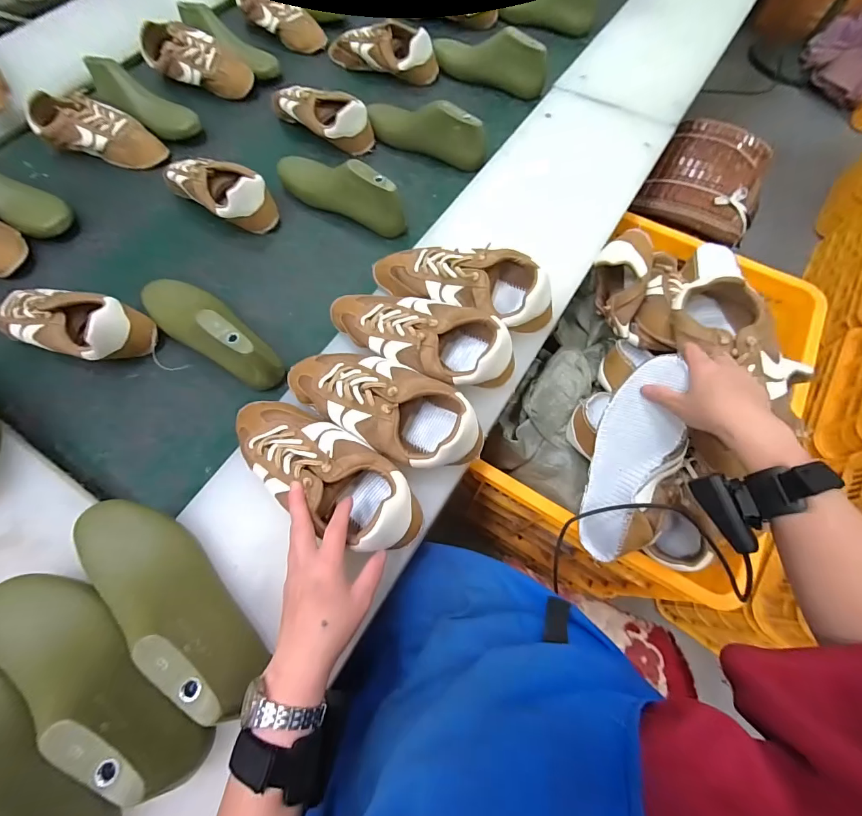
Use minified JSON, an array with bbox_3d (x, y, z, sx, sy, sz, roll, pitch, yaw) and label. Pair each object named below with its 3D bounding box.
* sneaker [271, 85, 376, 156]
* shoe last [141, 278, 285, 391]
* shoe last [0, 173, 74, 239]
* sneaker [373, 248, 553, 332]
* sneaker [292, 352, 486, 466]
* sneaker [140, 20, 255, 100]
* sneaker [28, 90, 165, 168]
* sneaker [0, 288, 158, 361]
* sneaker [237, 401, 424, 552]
[{"bbox_3d":[-0.219,-0.555,0.754,0.206,0.085,0.080,24,70,9],"label":"sneaker"},{"bbox_3d":[-0.309,-0.114,0.551,0.235,0.098,0.088,40,73,14],"label":"shoe last"},{"bbox_3d":[-0.729,-0.366,0.669,0.234,0.064,0.080,29,70,-2],"label":"shoe last"},{"bbox_3d":[0.043,-0.171,0.530,0.246,0.078,0.097,25,70,9],"label":"sneaker"},{"bbox_3d":[-0.057,-0.009,0.452,0.240,0.069,0.099,30,71,11],"label":"sneaker"},{"bbox_3d":[-0.489,-0.733,0.829,0.238,0.077,0.088,23,70,9],"label":"sneaker"},{"bbox_3d":[-0.631,-0.521,0.750,0.237,0.075,0.086,14,68,-8],"label":"sneaker"},{"bbox_3d":[-0.512,-0.118,0.562,0.211,0.081,0.084,13,68,5],"label":"sneaker"},{"bbox_3d":[-0.120,0.066,0.432,0.243,0.072,0.093,30,71,19],"label":"sneaker"}]

